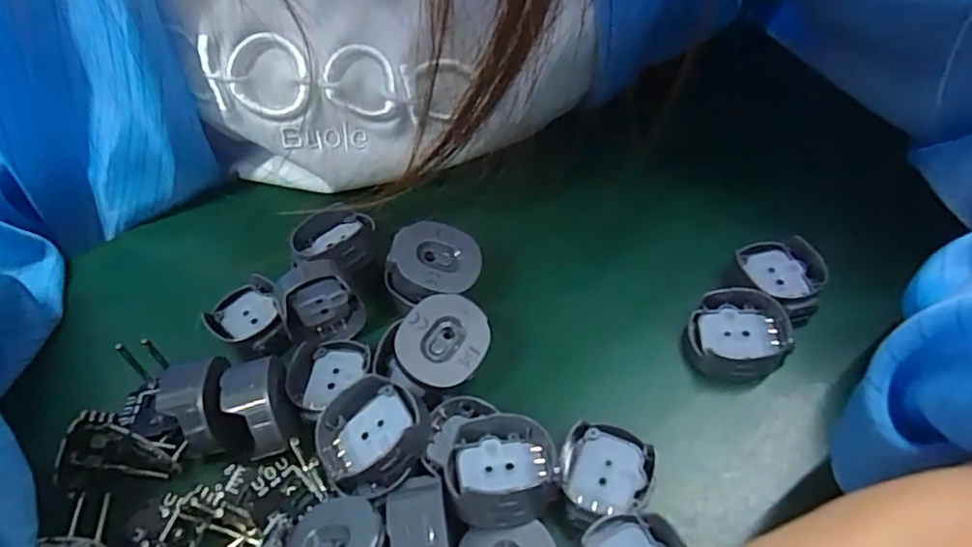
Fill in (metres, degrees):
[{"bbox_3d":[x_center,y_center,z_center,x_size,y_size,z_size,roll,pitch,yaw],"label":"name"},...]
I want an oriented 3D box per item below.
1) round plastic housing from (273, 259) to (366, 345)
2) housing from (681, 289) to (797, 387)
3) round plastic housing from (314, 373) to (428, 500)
[{"bbox_3d":[-0.053,0.009,0.197,0.022,0.021,0.017,-23,55,-11],"label":"round plastic housing"},{"bbox_3d":[0.077,0.018,0.190,0.028,0.009,0.029,-3,53,4],"label":"housing"},{"bbox_3d":[-0.031,0.046,0.171,0.031,0.017,0.029,-3,53,4],"label":"round plastic housing"}]

